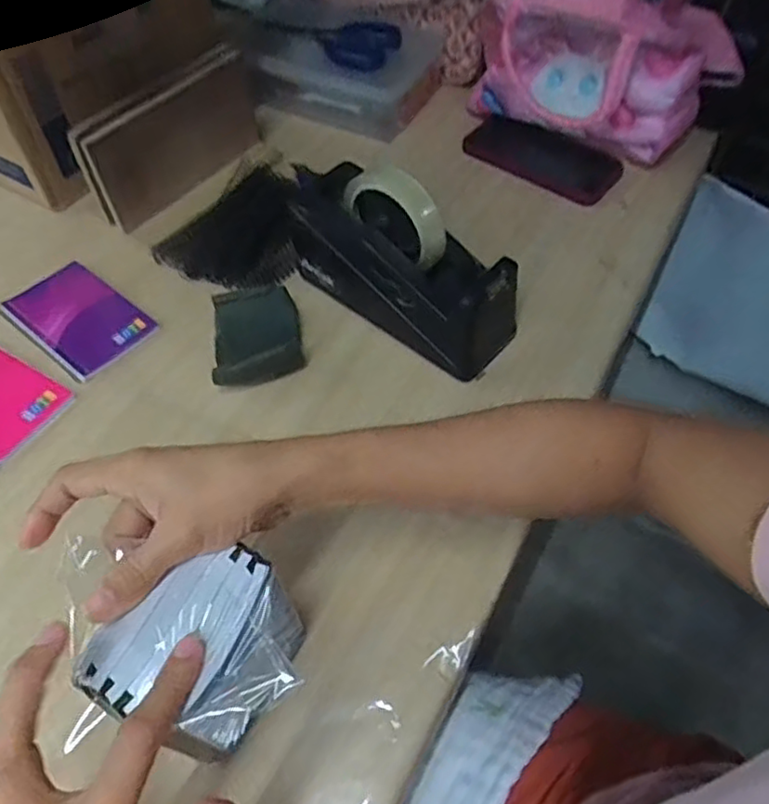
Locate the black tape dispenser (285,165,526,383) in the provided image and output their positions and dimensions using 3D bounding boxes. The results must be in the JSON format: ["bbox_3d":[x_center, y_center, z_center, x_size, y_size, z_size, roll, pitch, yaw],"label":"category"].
[{"bbox_3d":[0.015,-0.116,0.535,0.202,0.122,0.073,33,61,22],"label":"black tape dispenser"}]

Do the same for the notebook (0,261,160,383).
[{"bbox_3d":[-0.282,-0.078,0.590,0.133,0.008,0.084,34,62,22],"label":"notebook"}]

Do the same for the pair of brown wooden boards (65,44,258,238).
[{"bbox_3d":[-0.216,-0.273,0.662,0.034,0.111,0.213,27,59,18],"label":"pair of brown wooden boards"}]

